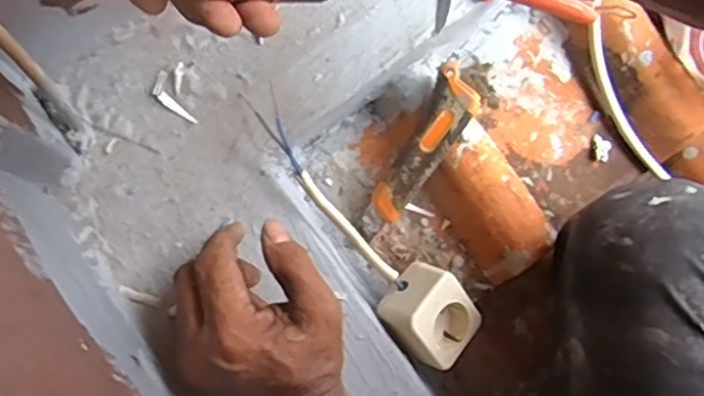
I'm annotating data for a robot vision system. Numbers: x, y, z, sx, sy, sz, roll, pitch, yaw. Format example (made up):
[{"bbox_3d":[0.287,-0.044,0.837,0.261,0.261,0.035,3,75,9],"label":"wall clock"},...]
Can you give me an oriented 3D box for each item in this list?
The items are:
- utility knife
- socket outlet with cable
[{"bbox_3d":[0.052,-0.032,0.528,0.039,0.016,0.154,34,102,7],"label":"utility knife"},{"bbox_3d":[0.019,0.043,0.499,0.062,0.048,0.209,-43,100,-8],"label":"socket outlet with cable"}]

